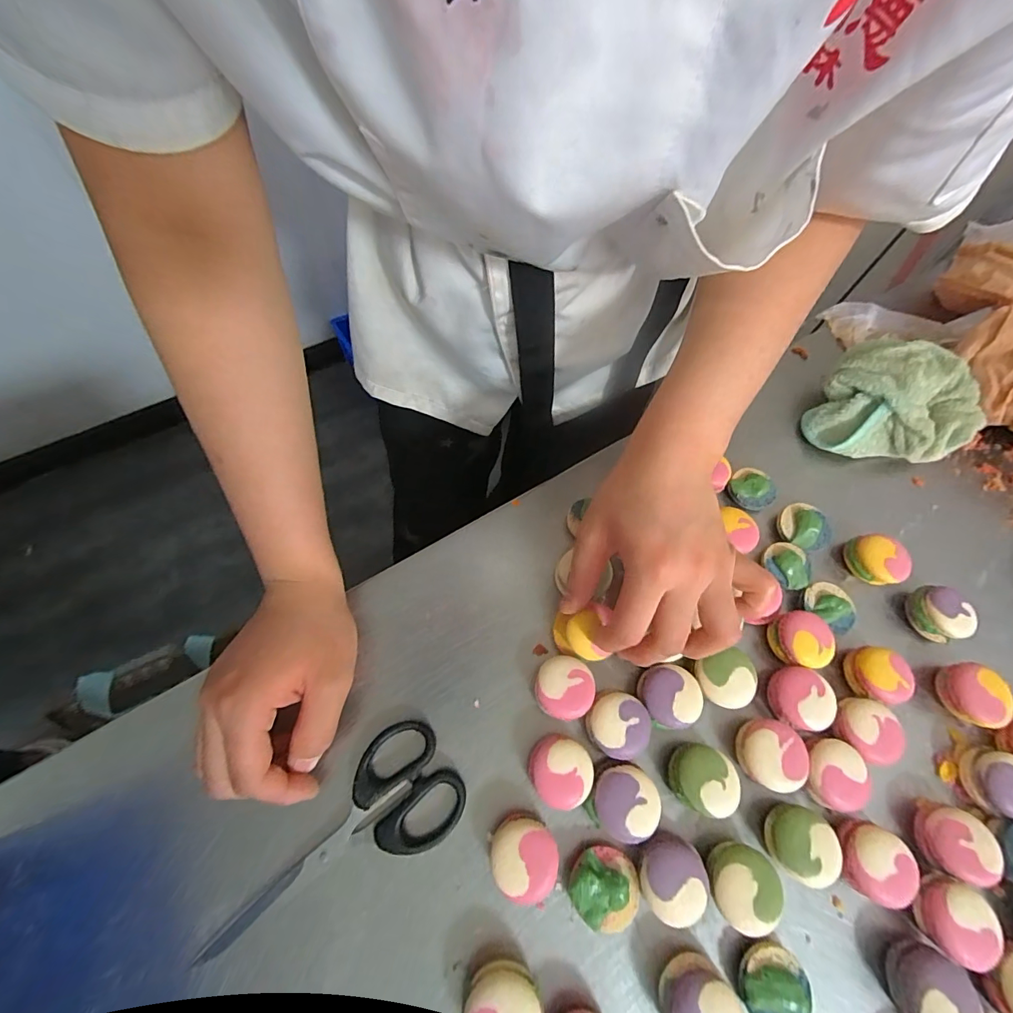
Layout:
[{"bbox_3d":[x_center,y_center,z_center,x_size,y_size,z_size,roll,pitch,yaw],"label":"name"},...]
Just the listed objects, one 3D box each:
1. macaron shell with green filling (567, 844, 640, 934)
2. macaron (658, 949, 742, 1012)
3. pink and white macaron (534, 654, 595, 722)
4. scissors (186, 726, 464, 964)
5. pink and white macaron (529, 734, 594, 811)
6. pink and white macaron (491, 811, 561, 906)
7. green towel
[{"bbox_3d":[0.055,0.211,0.243,0.036,0.014,0.037,1,63,-2],"label":"macaron shell with green filling"},{"bbox_3d":[0.098,0.255,0.221,0.035,0.020,0.037,1,63,-2],"label":"macaron"},{"bbox_3d":[0.037,0.118,0.285,0.036,0.024,0.036,1,63,-2],"label":"pink and white macaron"},{"bbox_3d":[-0.095,0.189,0.245,0.143,0.009,0.064,-33,71,-18],"label":"scissors"},{"bbox_3d":[0.032,0.159,0.265,0.038,0.021,0.035,1,63,-2],"label":"pink and white macaron"},{"bbox_3d":[0.010,0.196,0.245,0.035,0.020,0.038,1,63,-2],"label":"pink and white macaron"},{"bbox_3d":[0.332,-0.093,0.376,0.127,0.029,0.103,5,91,13],"label":"green towel"}]

